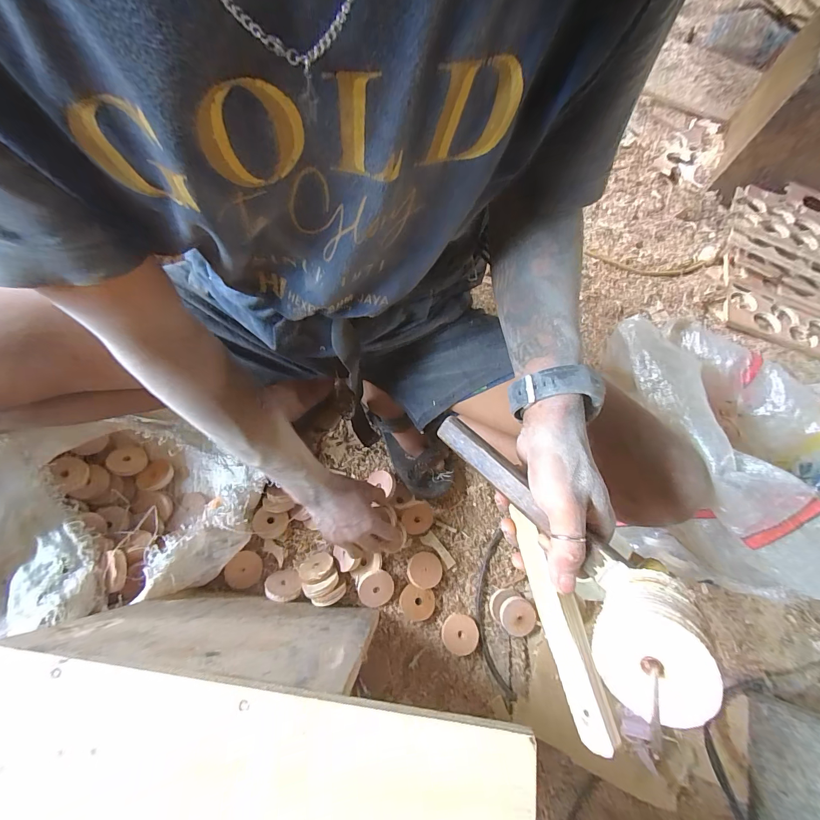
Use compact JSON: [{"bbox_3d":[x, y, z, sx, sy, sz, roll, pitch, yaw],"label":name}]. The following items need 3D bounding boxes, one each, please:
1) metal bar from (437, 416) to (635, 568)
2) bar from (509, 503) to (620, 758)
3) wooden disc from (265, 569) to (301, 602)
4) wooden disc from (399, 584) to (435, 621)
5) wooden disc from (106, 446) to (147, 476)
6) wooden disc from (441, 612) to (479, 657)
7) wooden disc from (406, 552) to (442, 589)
[{"bbox_3d":[0.081,0.059,0.272,0.021,0.015,0.157,-44,64,-11],"label":"metal bar"},{"bbox_3d":[0.110,0.151,0.261,0.013,0.034,0.152,6,59,-41],"label":"bar"},{"bbox_3d":[-0.181,0.250,0.518,0.048,0.007,0.048,4,33,-2],"label":"wooden disc"},{"bbox_3d":[0.010,0.287,0.537,0.050,0.010,0.043,11,72,1],"label":"wooden disc"},{"bbox_3d":[-0.453,0.081,0.580,0.050,0.009,0.048,16,53,-33],"label":"wooden disc"},{"bbox_3d":[0.073,0.325,0.526,0.052,0.007,0.050,0,56,0],"label":"wooden disc"},{"bbox_3d":[0.022,0.242,0.547,0.051,0.013,0.050,0,60,0],"label":"wooden disc"}]

